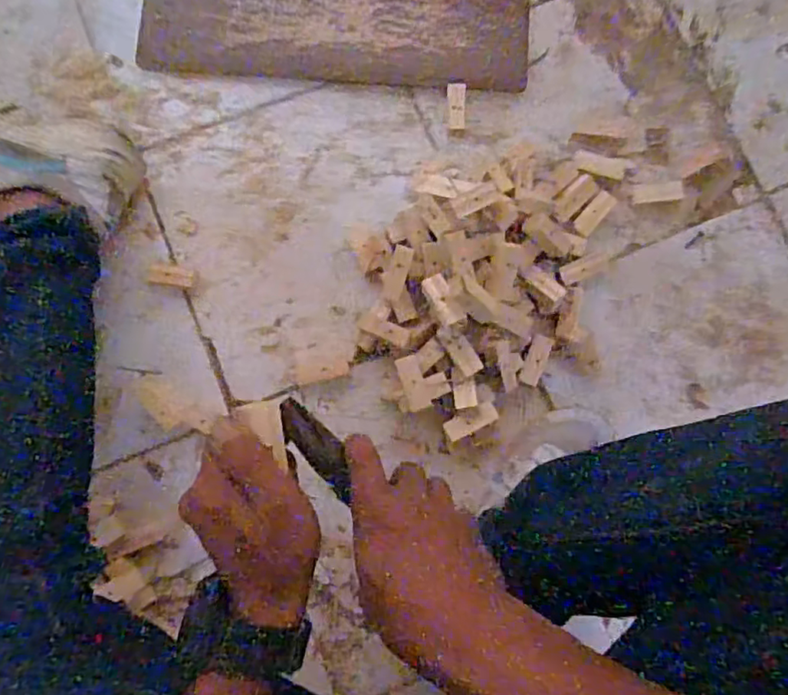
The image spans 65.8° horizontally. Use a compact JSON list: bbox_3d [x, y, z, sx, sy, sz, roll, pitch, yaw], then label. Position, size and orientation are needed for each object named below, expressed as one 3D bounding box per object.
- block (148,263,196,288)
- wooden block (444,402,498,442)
[{"bbox_3d":[-0.228,-0.073,0.621,0.043,0.005,0.020,9,82,1],"label":"block"},{"bbox_3d":[0.074,0.071,0.583,0.052,0.009,0.022,-29,90,5],"label":"wooden block"}]

